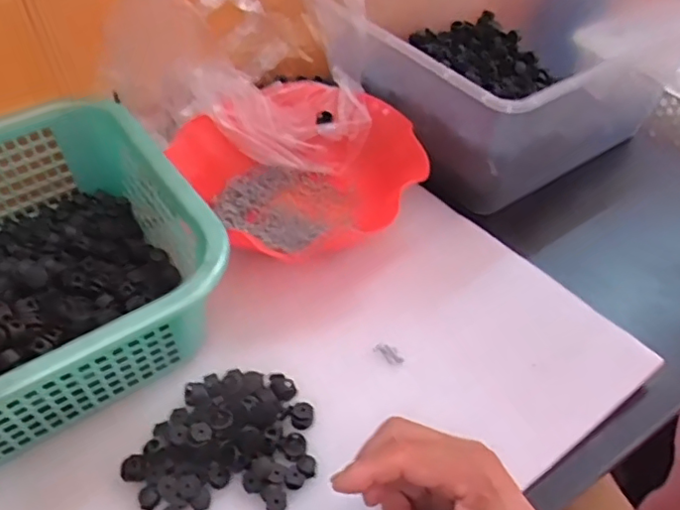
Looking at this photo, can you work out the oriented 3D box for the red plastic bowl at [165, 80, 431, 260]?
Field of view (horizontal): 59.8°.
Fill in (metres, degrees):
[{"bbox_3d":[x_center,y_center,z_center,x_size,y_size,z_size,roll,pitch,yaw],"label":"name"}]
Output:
[{"bbox_3d":[-0.032,-0.091,0.545,0.187,0.077,0.187,0,47,0],"label":"red plastic bowl"}]

